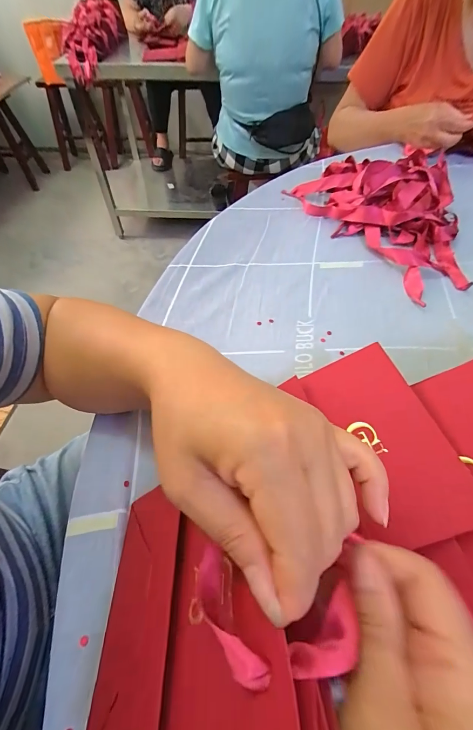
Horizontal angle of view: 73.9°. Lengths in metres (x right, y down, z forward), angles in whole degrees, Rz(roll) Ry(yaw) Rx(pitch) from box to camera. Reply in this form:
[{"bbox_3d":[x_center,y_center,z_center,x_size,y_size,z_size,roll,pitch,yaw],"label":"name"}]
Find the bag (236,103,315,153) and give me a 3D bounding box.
[{"bbox_3d":[0.140,-0.836,1.125,0.259,0.128,0.068,14,55,11],"label":"bag"}]

